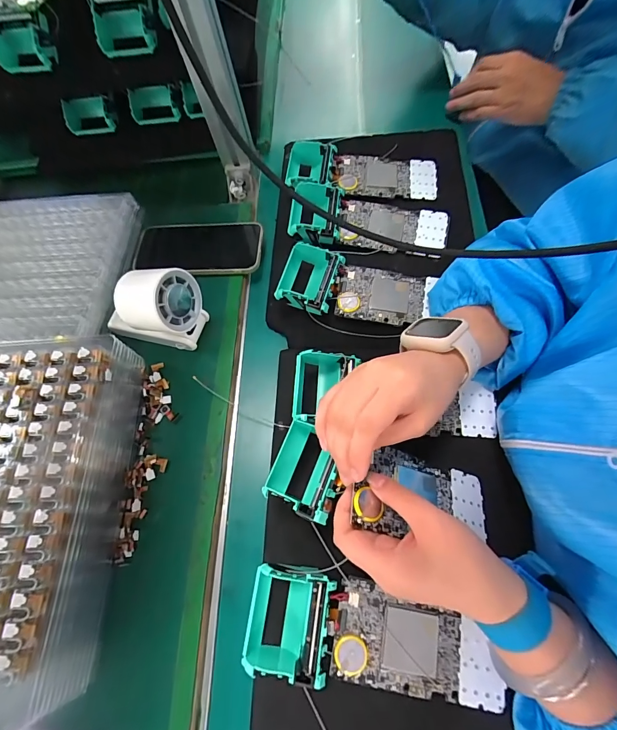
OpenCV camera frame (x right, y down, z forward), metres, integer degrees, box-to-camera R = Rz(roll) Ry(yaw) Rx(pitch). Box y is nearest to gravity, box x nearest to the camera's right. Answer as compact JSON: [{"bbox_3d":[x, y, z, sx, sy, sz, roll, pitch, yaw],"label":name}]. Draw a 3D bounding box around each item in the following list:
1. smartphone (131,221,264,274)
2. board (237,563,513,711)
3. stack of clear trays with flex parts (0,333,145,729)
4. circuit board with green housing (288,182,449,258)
[{"bbox_3d":[-0.139,-0.146,0.446,0.161,0.016,0.075,1,68,3],"label":"smartphone"},{"bbox_3d":[0.046,0.205,0.269,0.187,0.043,0.071,7,66,8],"label":"board"},{"bbox_3d":[-0.288,0.116,0.307,0.247,0.065,0.282,-4,68,1],"label":"stack of clear trays with flex parts"},{"bbox_3d":[0.073,-0.174,0.422,0.184,0.025,0.072,9,69,6],"label":"circuit board with green housing"}]

